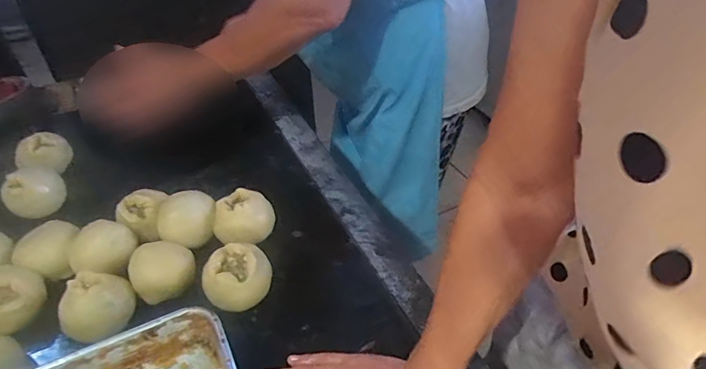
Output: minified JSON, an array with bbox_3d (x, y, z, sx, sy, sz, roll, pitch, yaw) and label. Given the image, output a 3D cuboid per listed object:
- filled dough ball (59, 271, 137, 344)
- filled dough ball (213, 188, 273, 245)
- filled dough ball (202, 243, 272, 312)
[{"bbox_3d":[-0.283,0.131,0.513,0.066,0.047,0.074,12,43,15],"label":"filled dough ball"},{"bbox_3d":[-0.144,0.045,0.614,0.079,0.055,0.069,-14,42,-14],"label":"filled dough ball"},{"bbox_3d":[-0.134,0.109,0.543,0.077,0.054,0.071,-17,43,-17],"label":"filled dough ball"}]

